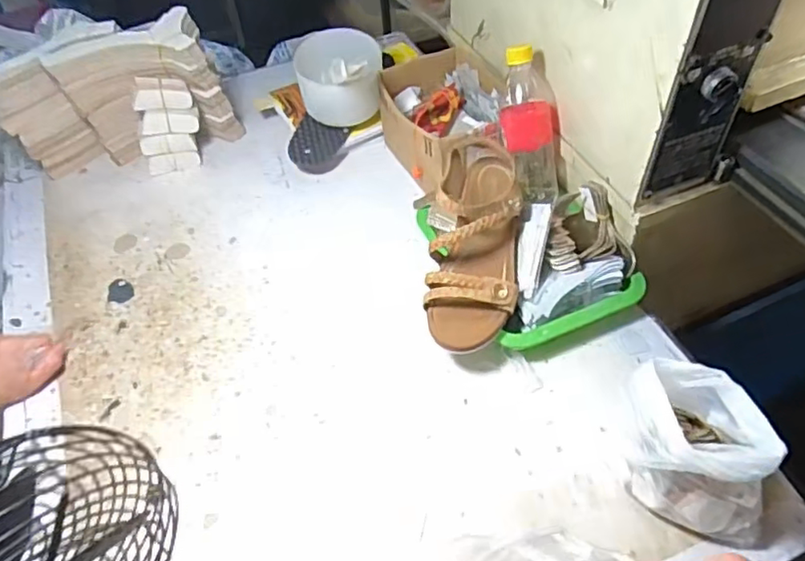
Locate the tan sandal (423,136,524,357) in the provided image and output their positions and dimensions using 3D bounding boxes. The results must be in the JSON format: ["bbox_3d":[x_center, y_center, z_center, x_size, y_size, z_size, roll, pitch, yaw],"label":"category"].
[{"bbox_3d":[0.083,-0.050,0.673,0.092,0.078,0.246,7,73,10],"label":"tan sandal"}]

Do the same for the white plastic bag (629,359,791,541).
[{"bbox_3d":[0.262,0.154,0.551,0.100,0.123,0.130,-5,50,0],"label":"white plastic bag"}]

